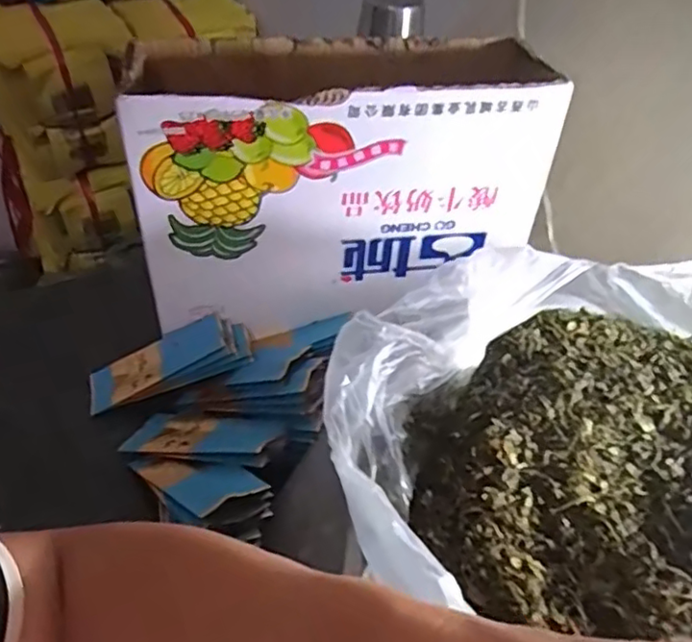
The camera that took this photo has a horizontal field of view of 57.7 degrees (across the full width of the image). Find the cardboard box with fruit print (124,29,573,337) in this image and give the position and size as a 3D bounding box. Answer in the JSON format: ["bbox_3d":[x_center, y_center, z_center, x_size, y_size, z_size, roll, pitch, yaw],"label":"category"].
[{"bbox_3d":[-0.008,-0.126,0.585,0.335,0.228,0.130,-4,43,-9],"label":"cardboard box with fruit print"}]

